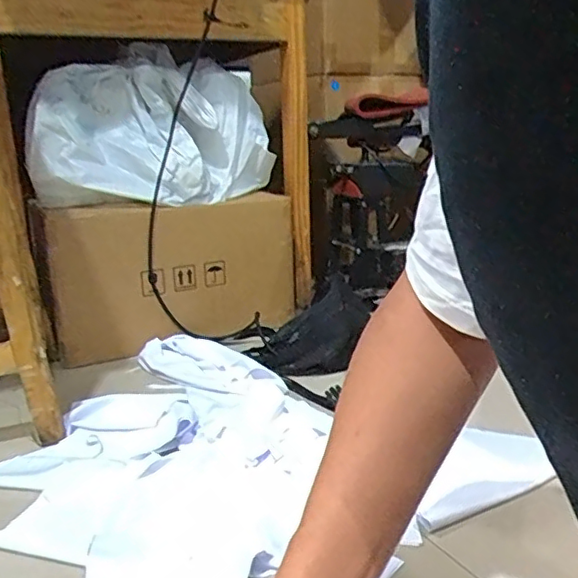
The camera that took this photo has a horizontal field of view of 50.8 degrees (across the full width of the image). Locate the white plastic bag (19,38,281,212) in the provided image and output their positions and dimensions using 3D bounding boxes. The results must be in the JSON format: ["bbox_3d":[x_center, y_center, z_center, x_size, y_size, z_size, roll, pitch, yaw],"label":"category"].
[{"bbox_3d":[-0.229,-0.285,1.070,0.429,0.245,0.186,-10,16,-26],"label":"white plastic bag"}]

